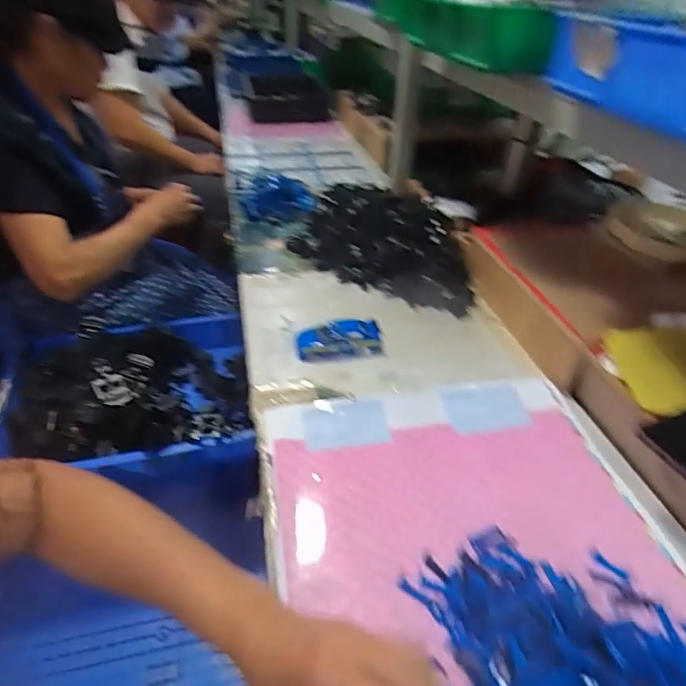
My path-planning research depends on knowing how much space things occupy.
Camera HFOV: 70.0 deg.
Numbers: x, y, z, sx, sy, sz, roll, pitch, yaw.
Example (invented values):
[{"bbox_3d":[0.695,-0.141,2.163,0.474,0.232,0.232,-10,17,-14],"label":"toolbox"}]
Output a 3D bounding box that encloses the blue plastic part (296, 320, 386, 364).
[{"bbox_3d":[-0.005,-0.005,0.745,0.130,0.038,0.054,-2,37,-6],"label":"blue plastic part"}]

